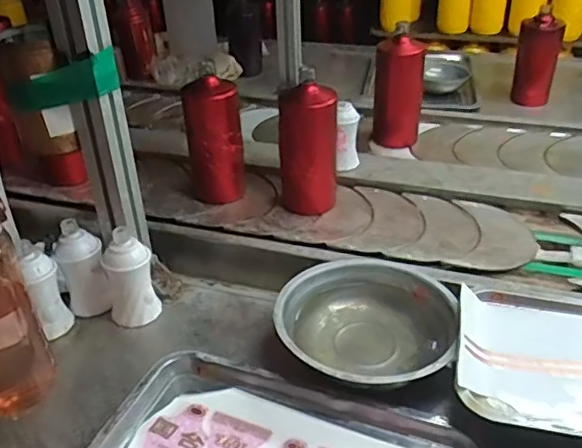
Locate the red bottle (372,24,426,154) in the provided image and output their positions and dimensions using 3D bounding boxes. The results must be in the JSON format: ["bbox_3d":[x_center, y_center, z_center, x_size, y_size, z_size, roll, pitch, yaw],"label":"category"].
[{"bbox_3d":[0.192,-0.240,1.029,0.082,0.198,0.065,-6,34,-5],"label":"red bottle"}]

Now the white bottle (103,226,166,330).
[{"bbox_3d":[-0.187,0.062,0.686,0.057,0.111,0.052,-9,34,-9],"label":"white bottle"}]

